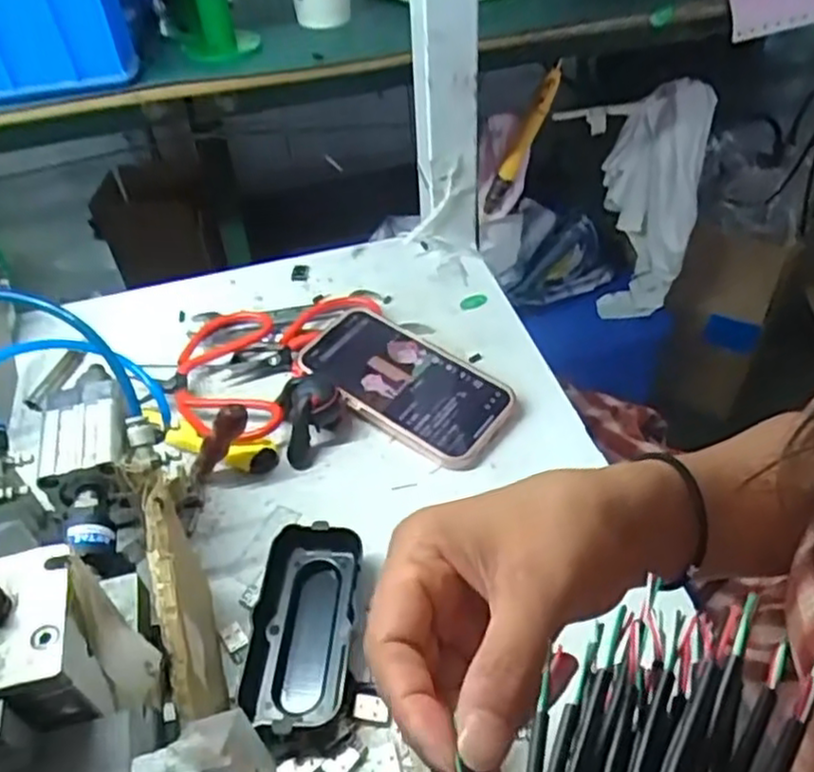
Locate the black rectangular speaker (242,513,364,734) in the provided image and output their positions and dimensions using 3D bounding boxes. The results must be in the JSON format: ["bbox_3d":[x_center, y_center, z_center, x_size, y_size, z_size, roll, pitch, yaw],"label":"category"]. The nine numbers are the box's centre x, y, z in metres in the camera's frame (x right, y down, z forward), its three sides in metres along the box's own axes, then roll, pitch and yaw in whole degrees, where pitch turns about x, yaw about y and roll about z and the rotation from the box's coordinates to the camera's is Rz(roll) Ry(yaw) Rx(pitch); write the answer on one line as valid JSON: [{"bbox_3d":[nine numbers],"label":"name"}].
[{"bbox_3d":[-0.058,0.125,0.378,0.056,0.025,0.103,2,45,6],"label":"black rectangular speaker"}]

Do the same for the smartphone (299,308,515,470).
[{"bbox_3d":[-0.004,-0.006,0.502,0.160,0.012,0.078,30,60,22],"label":"smartphone"}]

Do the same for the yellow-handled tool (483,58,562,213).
[{"bbox_3d":[0.143,-0.300,0.866,0.027,0.193,0.026,9,41,-22],"label":"yellow-handled tool"}]

